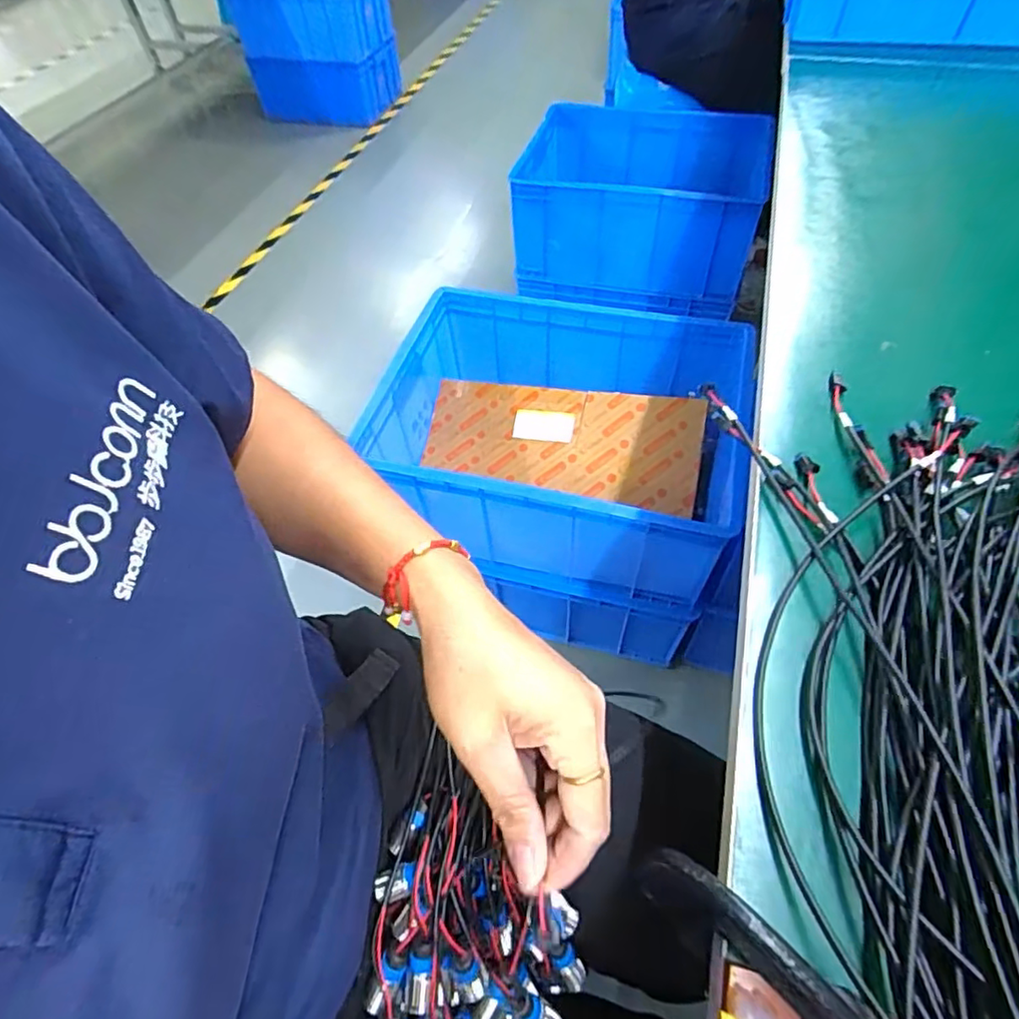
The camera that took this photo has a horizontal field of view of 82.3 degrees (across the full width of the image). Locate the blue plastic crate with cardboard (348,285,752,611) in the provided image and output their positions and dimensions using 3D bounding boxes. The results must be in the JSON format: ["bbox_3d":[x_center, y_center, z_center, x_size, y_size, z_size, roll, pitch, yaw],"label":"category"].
[{"bbox_3d":[0.077,-0.116,0.935,0.524,0.211,0.399,11,56,12],"label":"blue plastic crate with cardboard"}]

